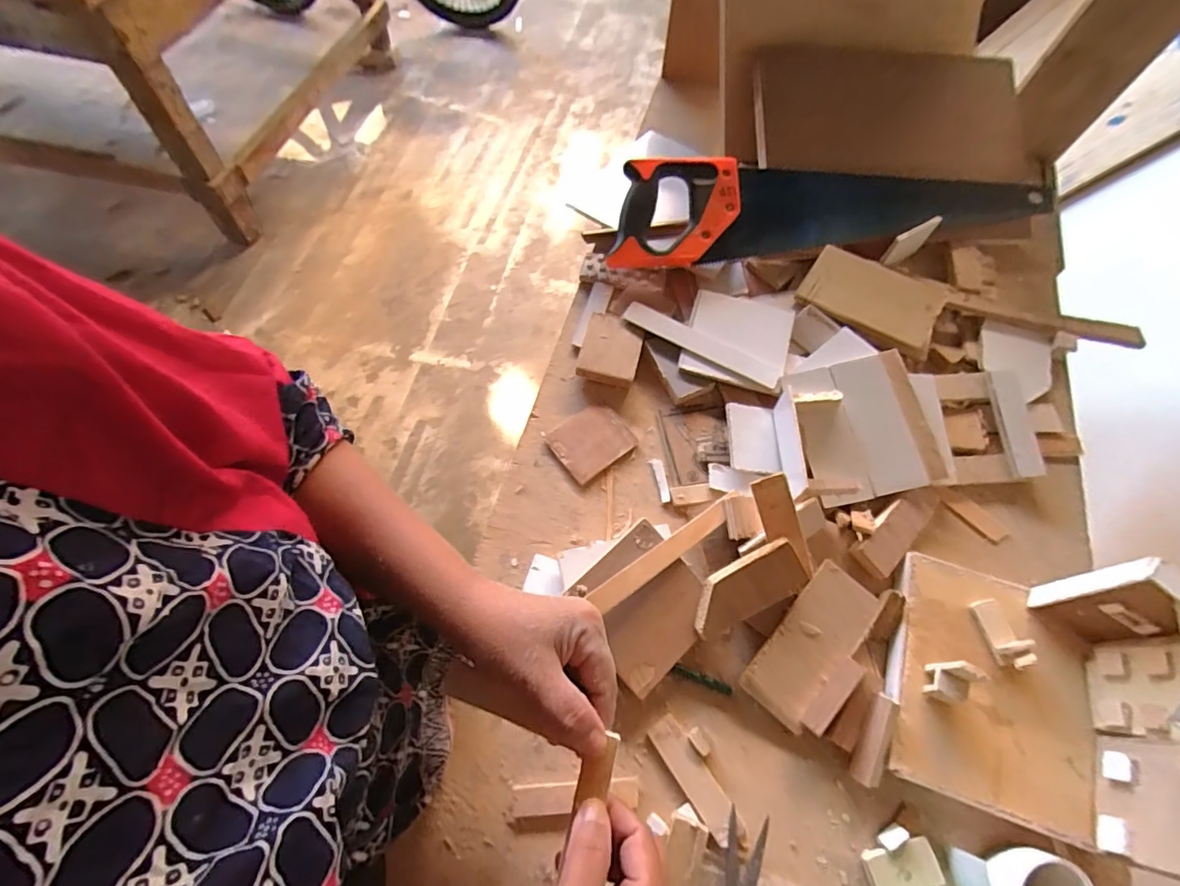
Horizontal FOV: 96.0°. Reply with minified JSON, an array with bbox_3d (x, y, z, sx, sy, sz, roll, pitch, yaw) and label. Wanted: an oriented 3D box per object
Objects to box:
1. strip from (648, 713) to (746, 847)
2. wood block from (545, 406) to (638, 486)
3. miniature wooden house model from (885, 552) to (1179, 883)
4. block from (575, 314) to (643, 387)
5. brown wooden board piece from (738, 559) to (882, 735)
[{"bbox_3d":[0.081,0.255,0.403,0.027,0.005,0.092,-33,68,-12],"label":"strip"},{"bbox_3d":[0.002,-0.002,0.525,0.073,0.008,0.064,-34,68,-12],"label":"wood block"},{"bbox_3d":[0.323,0.166,0.358,0.169,0.137,0.175,18,64,8],"label":"miniature wooden house model"},{"bbox_3d":[0.023,-0.098,0.561,0.059,0.022,0.072,10,66,8],"label":"block"},{"bbox_3d":[0.181,0.161,0.431,0.055,0.008,0.128,37,72,18],"label":"brown wooden board piece"}]

